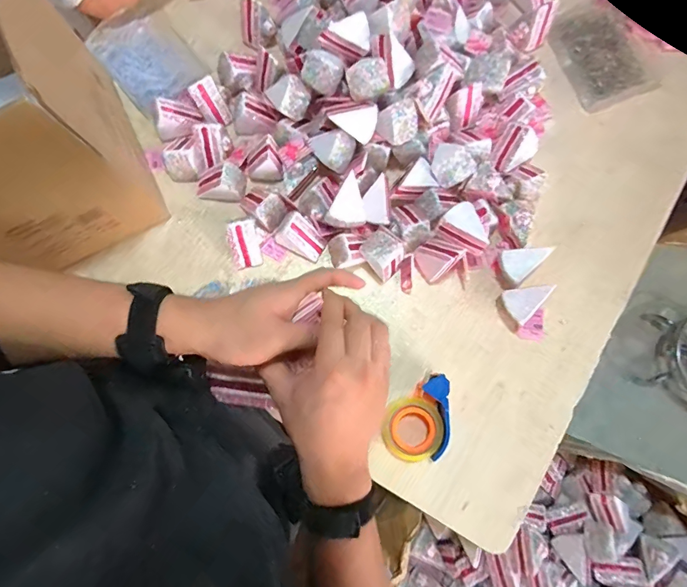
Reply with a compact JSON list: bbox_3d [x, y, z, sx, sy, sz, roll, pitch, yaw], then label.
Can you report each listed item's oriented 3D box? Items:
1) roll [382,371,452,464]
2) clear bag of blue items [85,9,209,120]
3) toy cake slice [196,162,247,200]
[{"bbox_3d":[0.129,0.214,0.699,0.105,0.061,0.158,14,80,2],"label":"roll"},{"bbox_3d":[-0.390,-0.469,0.819,0.167,0.068,0.231,-36,82,-7],"label":"clear bag of blue items"},{"bbox_3d":[-0.229,-0.202,0.751,0.095,0.047,0.074,-13,80,-3],"label":"toy cake slice"}]

